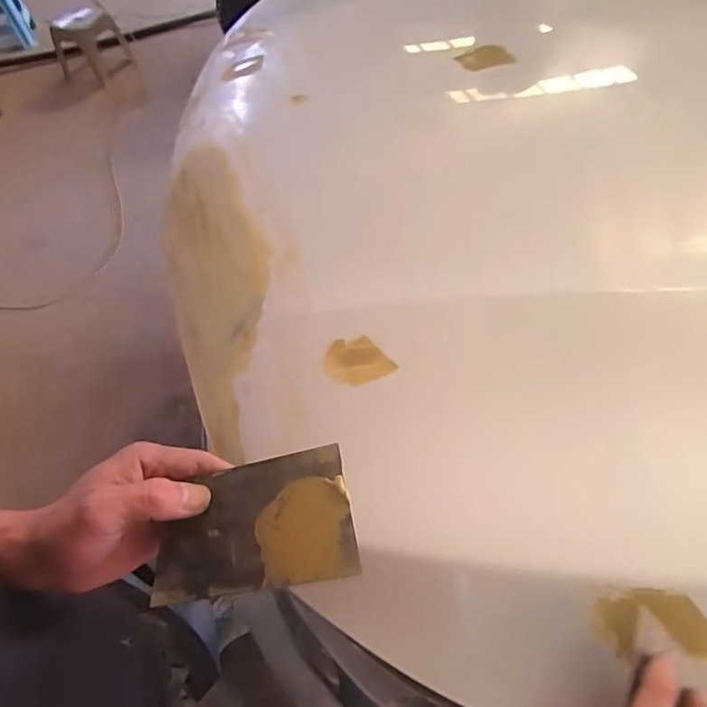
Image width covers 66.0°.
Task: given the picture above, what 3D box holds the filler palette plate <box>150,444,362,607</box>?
[{"bbox_3d":[-0.066,0.107,0.335,0.137,0.005,0.074,-16,72,18],"label":"filler palette plate"}]

